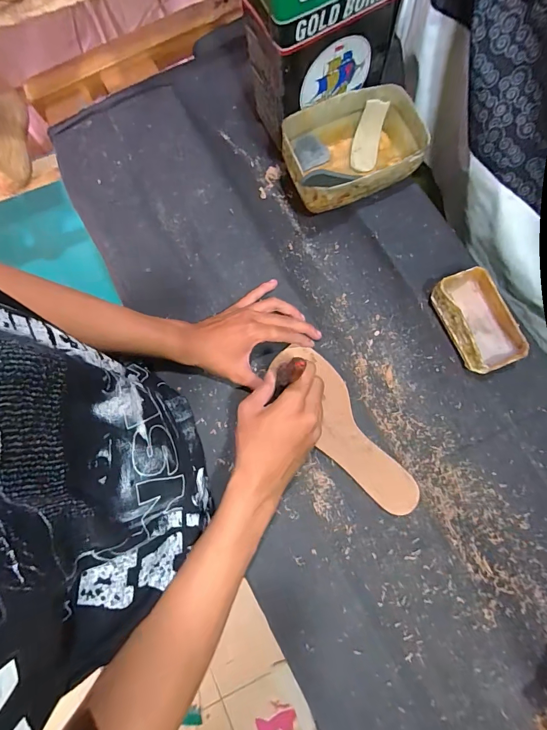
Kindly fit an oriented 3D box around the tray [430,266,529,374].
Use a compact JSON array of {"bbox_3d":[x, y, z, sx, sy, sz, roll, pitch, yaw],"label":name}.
[{"bbox_3d":[0.262,-0.055,0.472,0.077,0.046,0.123,-24,78,-4],"label":"tray"}]

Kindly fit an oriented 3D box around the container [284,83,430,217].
[{"bbox_3d":[0.109,-0.295,0.508,0.189,0.076,0.128,-21,78,-4],"label":"container"}]

